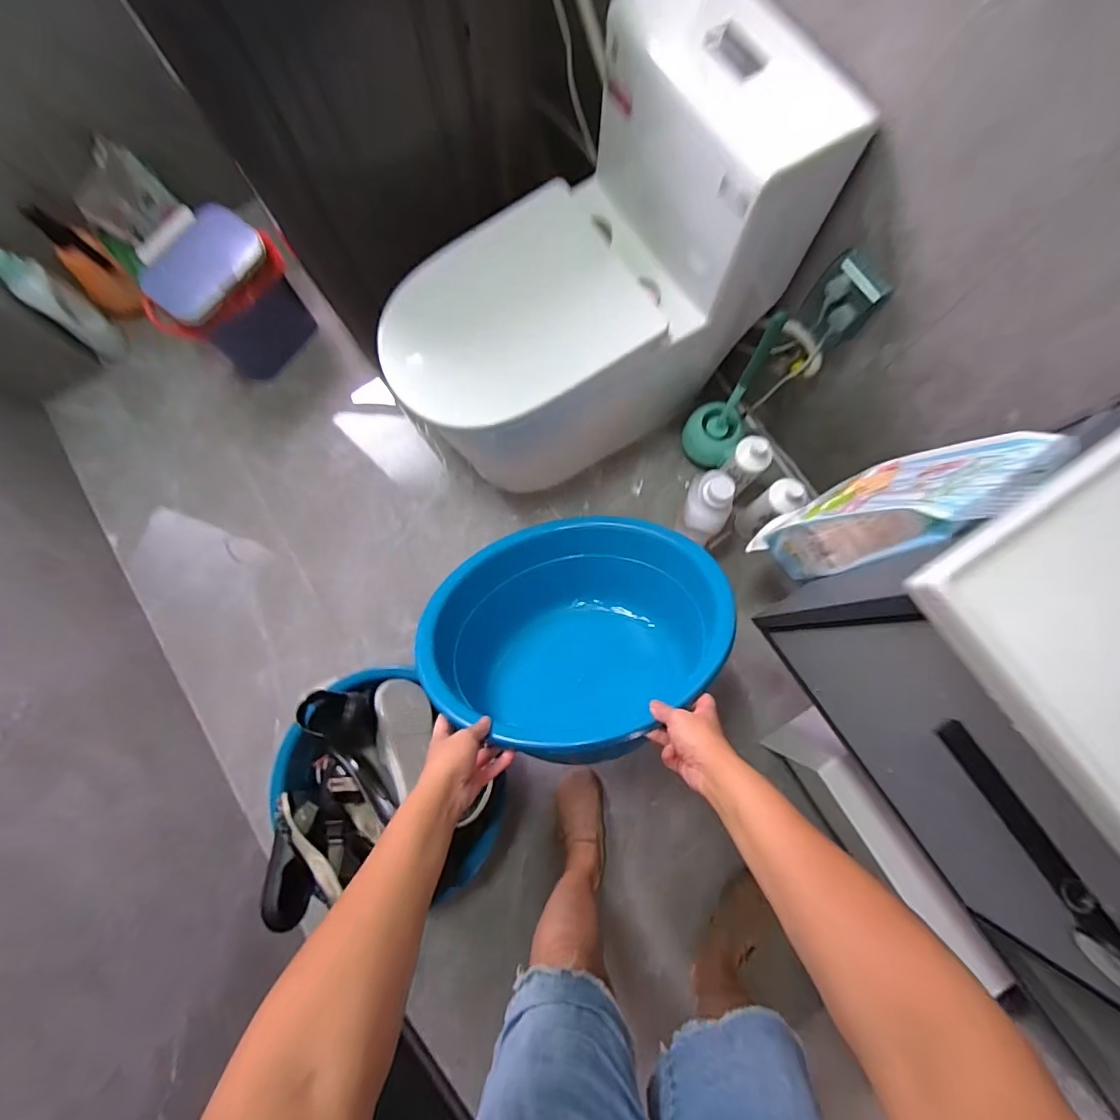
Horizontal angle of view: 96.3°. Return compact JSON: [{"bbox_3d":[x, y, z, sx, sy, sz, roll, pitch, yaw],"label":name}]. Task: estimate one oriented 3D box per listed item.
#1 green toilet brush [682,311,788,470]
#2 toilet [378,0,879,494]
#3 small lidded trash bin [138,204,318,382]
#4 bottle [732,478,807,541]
[{"bbox_3d":[0.357,-0.327,1.031,0.130,0.422,0.116,30,83,6],"label":"green toilet brush"},{"bbox_3d":[0.029,-0.447,0.938,0.683,0.651,0.424,-36,82,-4],"label":"toilet"},{"bbox_3d":[-0.768,-0.589,1.185,0.149,0.306,0.289,40,84,7],"label":"small lidded trash bin"},{"bbox_3d":[0.438,-0.104,1.072,0.061,0.230,0.067,0,78,0],"label":"bottle"}]

